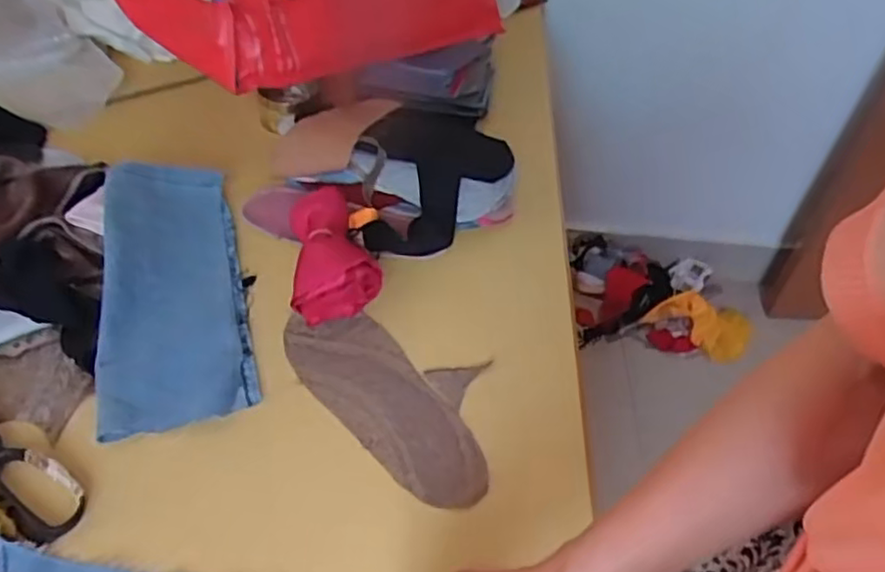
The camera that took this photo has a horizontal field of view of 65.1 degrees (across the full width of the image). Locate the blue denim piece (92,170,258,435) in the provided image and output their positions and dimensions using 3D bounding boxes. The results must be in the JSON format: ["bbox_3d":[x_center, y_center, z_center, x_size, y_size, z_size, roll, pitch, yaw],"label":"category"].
[{"bbox_3d":[-0.230,0.002,0.593,0.115,0.037,0.250,-7,59,-13],"label":"blue denim piece"}]

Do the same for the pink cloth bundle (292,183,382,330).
[{"bbox_3d":[-0.096,-0.023,0.621,0.073,0.061,0.126,-4,45,-9],"label":"pink cloth bundle"}]

